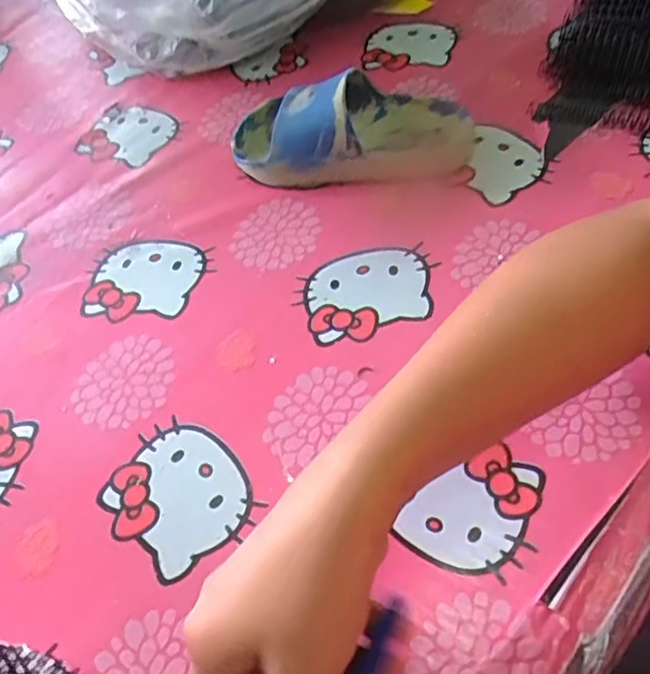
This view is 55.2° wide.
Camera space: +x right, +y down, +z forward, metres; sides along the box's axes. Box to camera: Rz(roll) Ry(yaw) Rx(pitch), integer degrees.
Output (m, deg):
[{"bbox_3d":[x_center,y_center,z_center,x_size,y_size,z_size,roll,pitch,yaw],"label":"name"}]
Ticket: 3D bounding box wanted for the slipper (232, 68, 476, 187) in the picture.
[{"bbox_3d":[0.018,-0.158,0.458,0.178,0.057,0.081,1,57,10],"label":"slipper"}]

